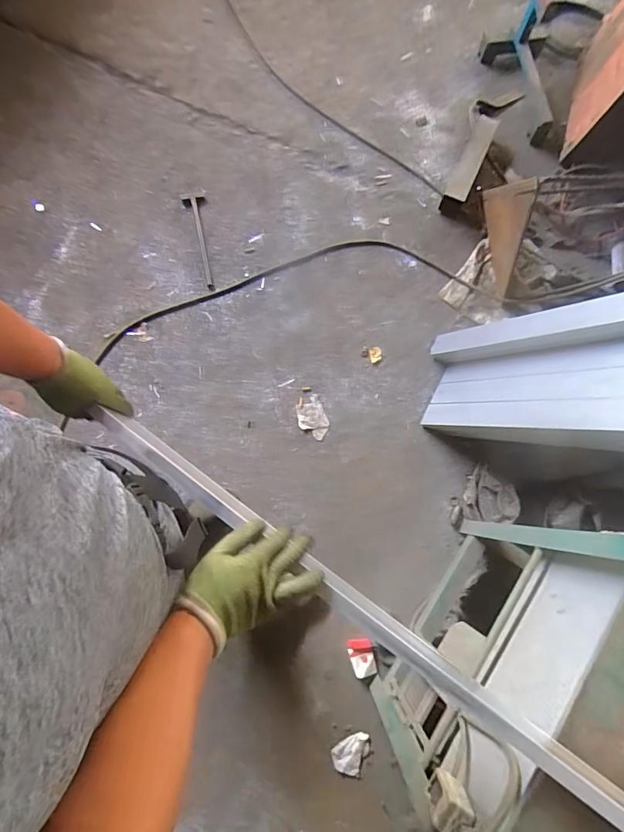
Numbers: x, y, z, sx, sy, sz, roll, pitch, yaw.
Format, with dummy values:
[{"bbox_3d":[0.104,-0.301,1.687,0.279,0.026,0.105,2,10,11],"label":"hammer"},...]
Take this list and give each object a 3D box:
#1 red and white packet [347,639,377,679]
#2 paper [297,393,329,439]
[{"bbox_3d":[0.147,0.713,1.305,0.069,0.015,0.107,-12,79,-3],"label":"red and white packet"},{"bbox_3d":[0.001,0.008,1.463,0.092,0.012,0.146,-20,80,-5],"label":"paper"}]

